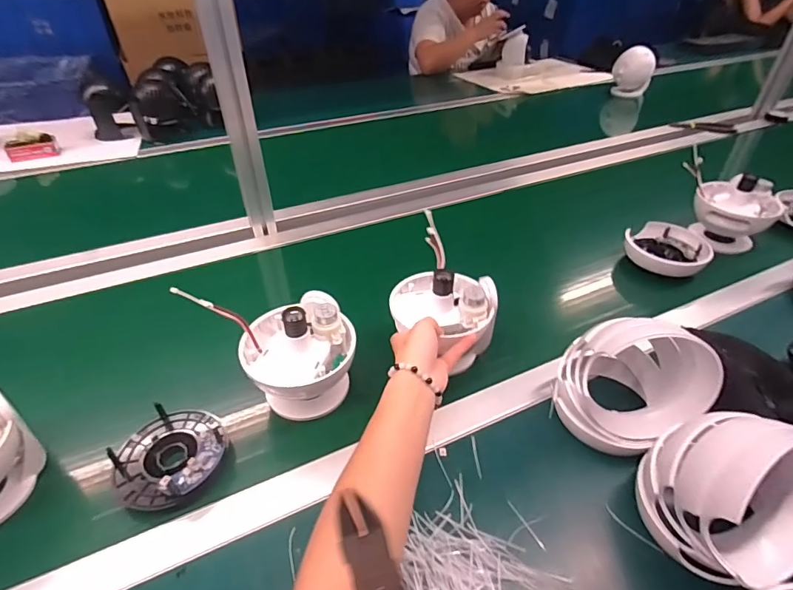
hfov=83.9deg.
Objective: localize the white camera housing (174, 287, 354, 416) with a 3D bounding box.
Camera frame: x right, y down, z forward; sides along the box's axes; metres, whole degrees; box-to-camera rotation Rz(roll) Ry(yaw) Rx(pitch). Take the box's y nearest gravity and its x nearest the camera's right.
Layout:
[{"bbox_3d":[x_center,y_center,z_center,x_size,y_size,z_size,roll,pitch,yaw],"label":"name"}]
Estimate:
[{"bbox_3d":[-0.117,0.061,0.470,0.133,0.119,0.125,0,40,0],"label":"white camera housing"}]

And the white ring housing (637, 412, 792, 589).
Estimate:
[{"bbox_3d":[0.260,0.158,0.332,0.119,0.121,0.090,20,44,21],"label":"white ring housing"}]

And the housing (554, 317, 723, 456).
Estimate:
[{"bbox_3d":[0.228,0.082,0.431,0.113,0.119,0.110,0,40,0],"label":"housing"}]

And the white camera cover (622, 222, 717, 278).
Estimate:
[{"bbox_3d":[0.411,-0.071,0.675,0.117,0.038,0.105,19,44,20],"label":"white camera cover"}]

